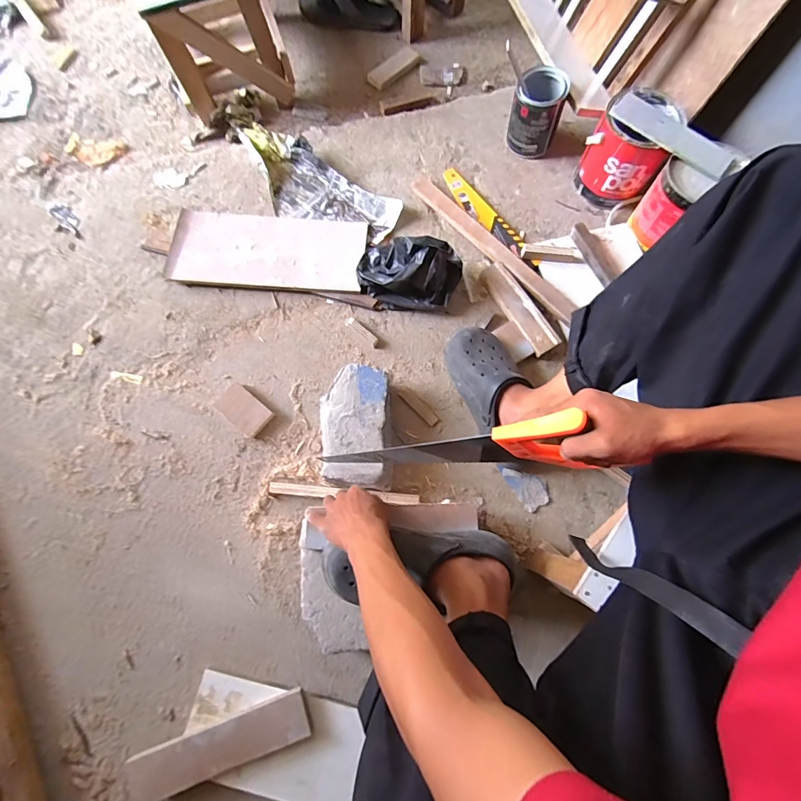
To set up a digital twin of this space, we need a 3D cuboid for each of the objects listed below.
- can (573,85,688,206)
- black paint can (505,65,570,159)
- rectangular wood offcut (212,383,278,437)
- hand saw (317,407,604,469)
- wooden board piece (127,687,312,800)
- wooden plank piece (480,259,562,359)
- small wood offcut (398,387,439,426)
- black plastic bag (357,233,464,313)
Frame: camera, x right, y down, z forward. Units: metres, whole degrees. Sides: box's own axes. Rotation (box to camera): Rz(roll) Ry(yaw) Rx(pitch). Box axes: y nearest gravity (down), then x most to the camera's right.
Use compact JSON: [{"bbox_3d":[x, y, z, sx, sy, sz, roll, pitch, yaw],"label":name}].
[{"bbox_3d":[0.473,-0.529,0.834,0.147,0.163,0.160,0,74,-2],"label":"can"},{"bbox_3d":[0.295,-0.634,0.874,0.104,0.129,0.104,0,74,-2],"label":"black paint can"},{"bbox_3d":[-0.290,0.016,0.734,0.103,0.015,0.063,40,77,9],"label":"rectangular wood offcut"},{"bbox_3d":[0.056,0.073,0.533,0.396,0.099,0.042,-13,69,41],"label":"hand saw"},{"bbox_3d":[-0.268,0.510,0.578,0.265,0.017,0.065,-20,72,-5],"label":"wooden board piece"},{"bbox_3d":[0.238,-0.188,0.795,0.055,0.027,0.212,-29,77,-9],"label":"wooden plank piece"},{"bbox_3d":[0.034,0.011,0.752,0.022,0.004,0.092,-43,80,-12],"label":"small wood offcut"},{"bbox_3d":[0.017,-0.258,0.773,0.199,0.085,0.129,6,74,0],"label":"black plastic bag"}]

